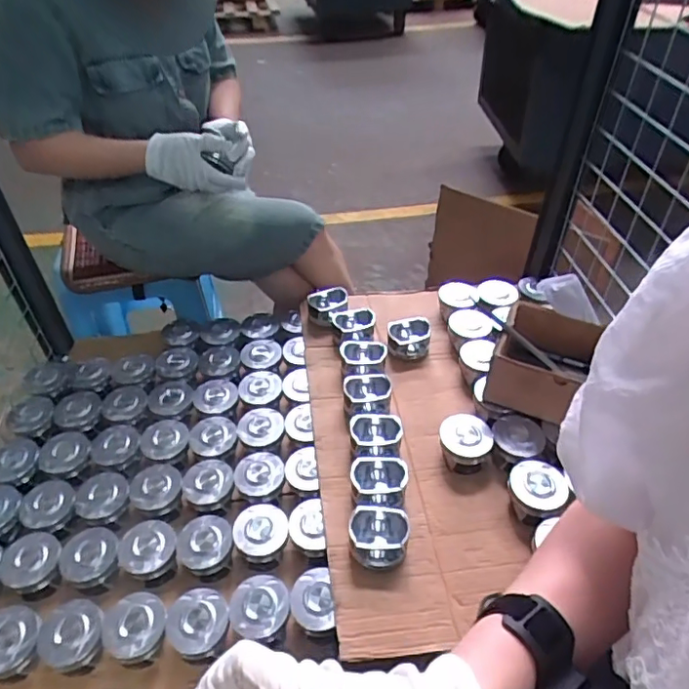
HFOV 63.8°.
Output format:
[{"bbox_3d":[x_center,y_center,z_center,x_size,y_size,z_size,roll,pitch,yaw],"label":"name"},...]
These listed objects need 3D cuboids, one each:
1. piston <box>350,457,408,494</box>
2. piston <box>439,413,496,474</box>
[{"bbox_3d":[0.049,0.194,0.792,0.079,0.044,0.064,-5,43,-4],"label":"piston"},{"bbox_3d":[0.180,0.148,0.835,0.074,0.055,0.075,-1,43,1],"label":"piston"}]

